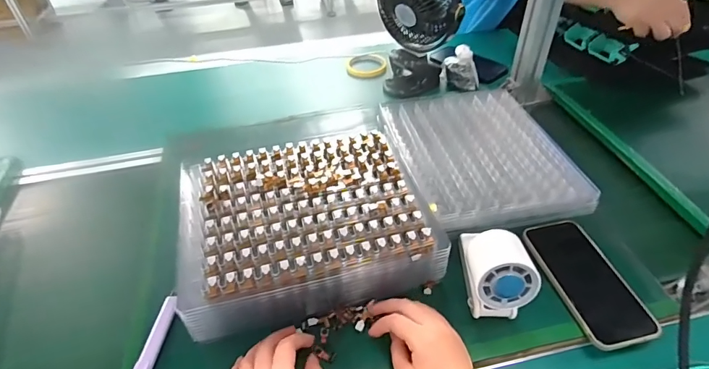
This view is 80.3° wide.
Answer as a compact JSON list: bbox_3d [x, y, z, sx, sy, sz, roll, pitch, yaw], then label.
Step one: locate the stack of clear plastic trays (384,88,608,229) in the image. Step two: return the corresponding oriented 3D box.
[{"bbox_3d":[0.184,-0.053,0.640,0.238,0.033,0.287,-8,40,-10],"label":"stack of clear plastic trays"}]

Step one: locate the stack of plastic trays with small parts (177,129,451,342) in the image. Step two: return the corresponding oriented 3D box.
[{"bbox_3d":[-0.058,0.042,0.518,0.292,0.081,0.226,-10,40,-12],"label":"stack of plastic trays with small parts"}]

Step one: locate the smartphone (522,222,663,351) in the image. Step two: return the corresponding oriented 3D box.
[{"bbox_3d":[0.266,0.107,0.481,0.079,0.018,0.164,-9,40,-11],"label":"smartphone"}]

